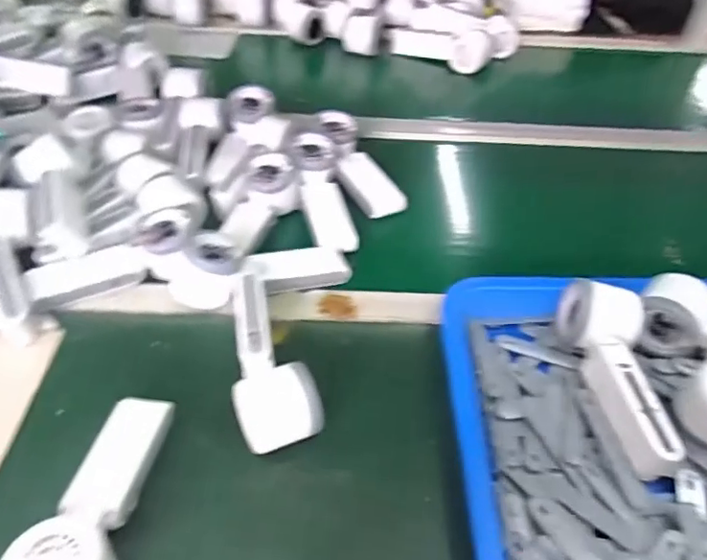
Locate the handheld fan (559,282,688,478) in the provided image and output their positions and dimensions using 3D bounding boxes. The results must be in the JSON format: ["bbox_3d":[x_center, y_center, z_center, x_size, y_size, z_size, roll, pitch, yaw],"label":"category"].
[{"bbox_3d":[0.219,0.066,0.455,0.054,0.062,0.161,-2,43,-5],"label":"handheld fan"}]

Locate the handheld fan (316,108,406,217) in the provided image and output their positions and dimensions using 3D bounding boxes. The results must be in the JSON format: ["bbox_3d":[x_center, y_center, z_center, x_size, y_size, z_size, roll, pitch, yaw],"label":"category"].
[{"bbox_3d":[0.005,-0.143,0.705,0.059,0.030,0.169,-15,60,-18],"label":"handheld fan"}]

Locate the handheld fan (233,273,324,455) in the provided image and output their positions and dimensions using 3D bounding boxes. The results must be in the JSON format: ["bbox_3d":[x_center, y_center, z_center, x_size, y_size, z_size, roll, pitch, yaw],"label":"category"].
[{"bbox_3d":[-0.080,0.057,0.479,0.063,0.043,0.176,-14,46,-17],"label":"handheld fan"}]

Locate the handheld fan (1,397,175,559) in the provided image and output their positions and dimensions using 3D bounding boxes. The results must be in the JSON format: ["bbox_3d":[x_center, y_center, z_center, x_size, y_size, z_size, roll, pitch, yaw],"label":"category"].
[{"bbox_3d":[-0.174,0.155,0.396,0.057,0.058,0.167,6,43,3],"label":"handheld fan"}]

